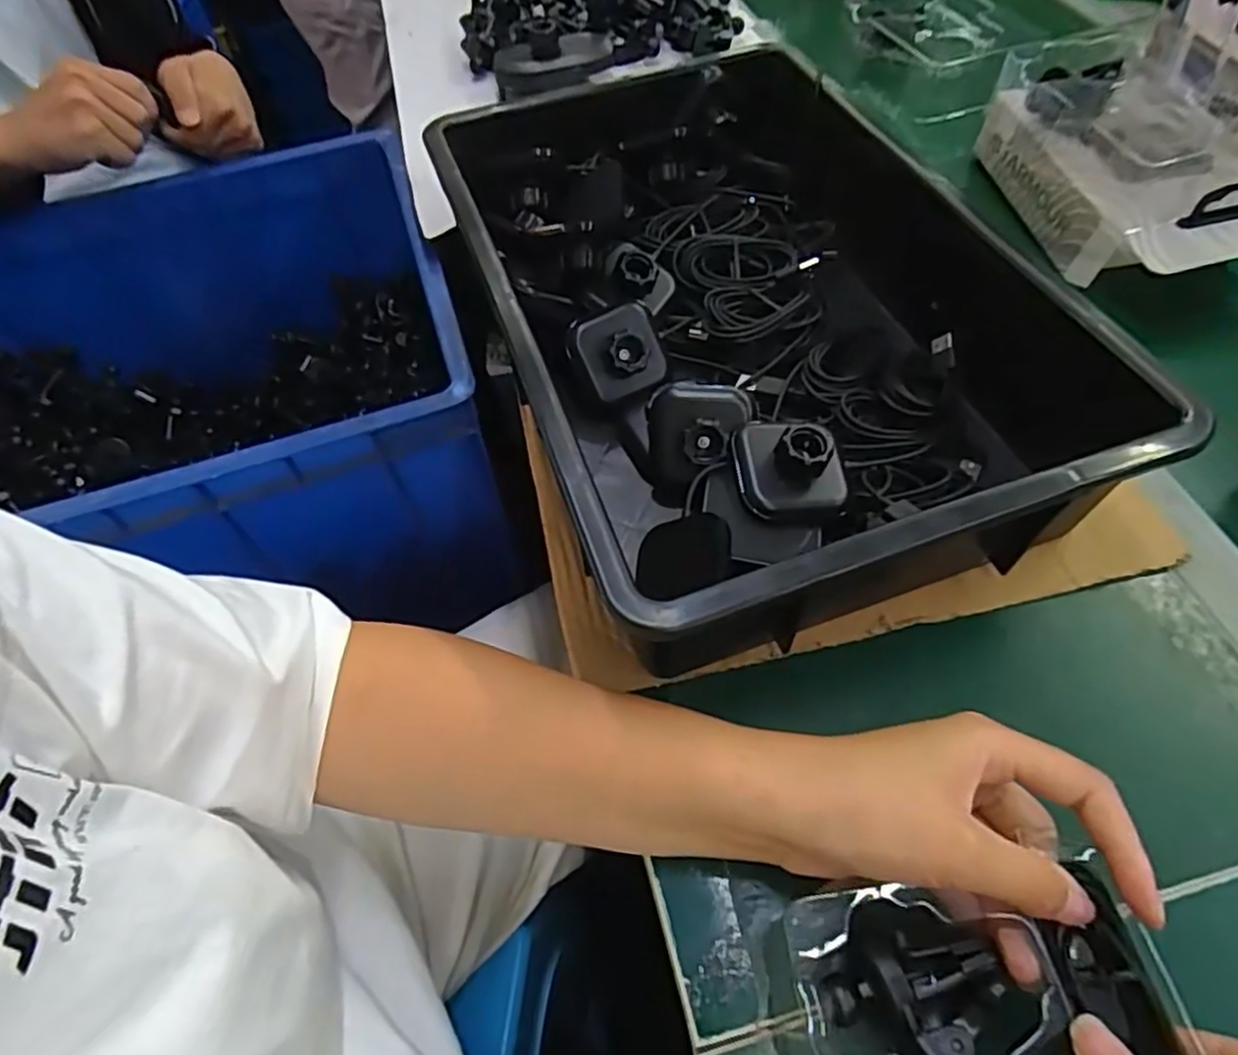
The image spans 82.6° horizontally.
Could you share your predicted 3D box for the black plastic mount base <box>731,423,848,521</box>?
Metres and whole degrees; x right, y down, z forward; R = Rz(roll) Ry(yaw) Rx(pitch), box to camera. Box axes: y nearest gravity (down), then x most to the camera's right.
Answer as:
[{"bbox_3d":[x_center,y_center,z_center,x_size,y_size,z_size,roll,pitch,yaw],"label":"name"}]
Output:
[{"bbox_3d":[0.088,-0.035,0.360,0.053,0.030,0.056,-3,56,1],"label":"black plastic mount base"}]

